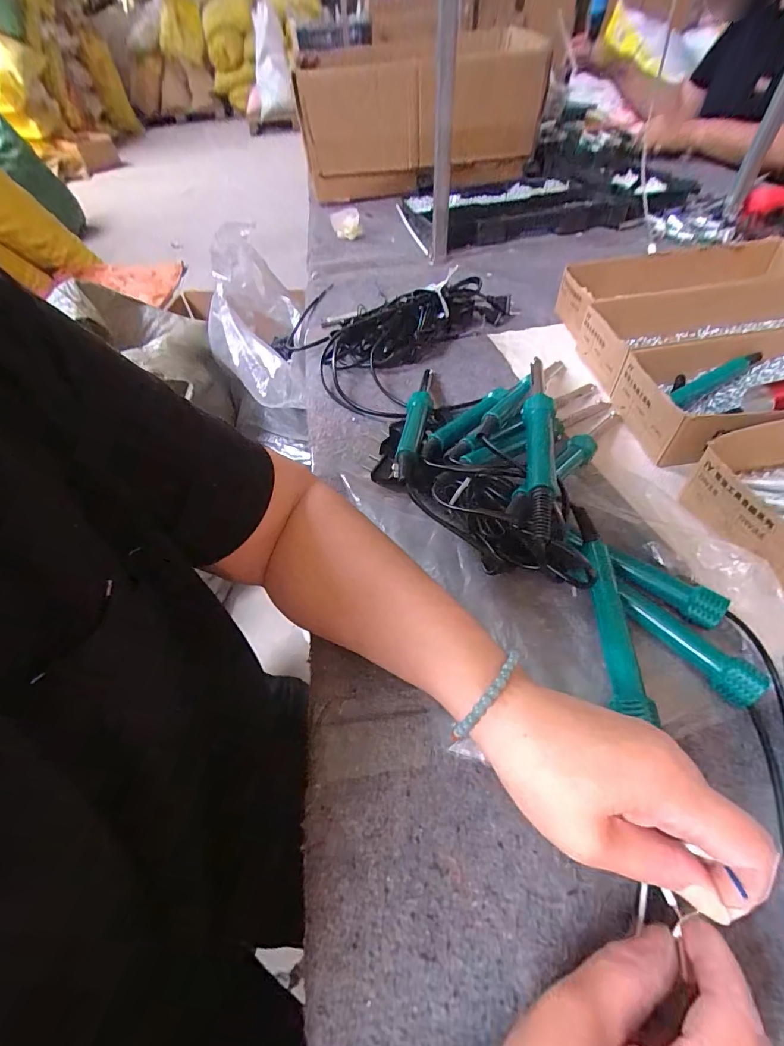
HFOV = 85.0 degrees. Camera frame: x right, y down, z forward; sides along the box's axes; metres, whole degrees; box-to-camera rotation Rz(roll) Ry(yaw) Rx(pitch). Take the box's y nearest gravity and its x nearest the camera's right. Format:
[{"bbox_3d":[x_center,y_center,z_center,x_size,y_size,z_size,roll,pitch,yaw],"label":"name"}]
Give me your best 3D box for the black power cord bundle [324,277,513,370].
[{"bbox_3d":[0.040,-0.244,0.522,0.255,0.057,0.082,-17,51,-8],"label":"black power cord bundle"}]

